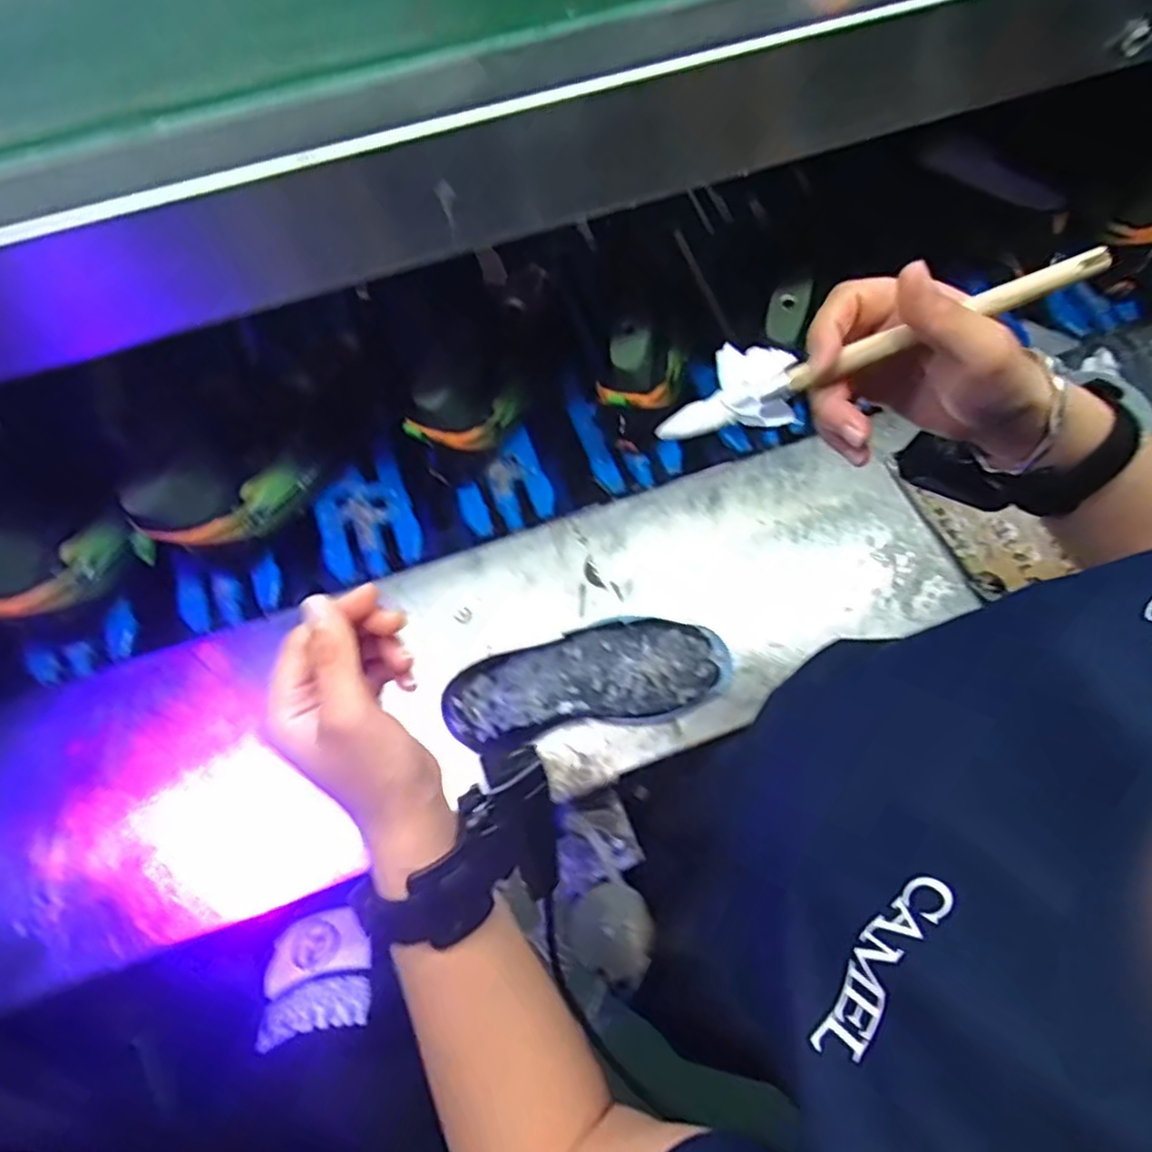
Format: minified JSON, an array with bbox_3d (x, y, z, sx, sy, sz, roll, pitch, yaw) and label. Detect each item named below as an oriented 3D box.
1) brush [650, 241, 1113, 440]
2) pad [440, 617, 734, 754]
[{"bbox_3d":[0.127,-0.102,0.321,0.187,0.030,0.034,-17,71,19],"label":"brush"},{"bbox_3d":[0.012,0.086,0.608,0.241,0.030,0.085,-9,69,-10],"label":"pad"}]

